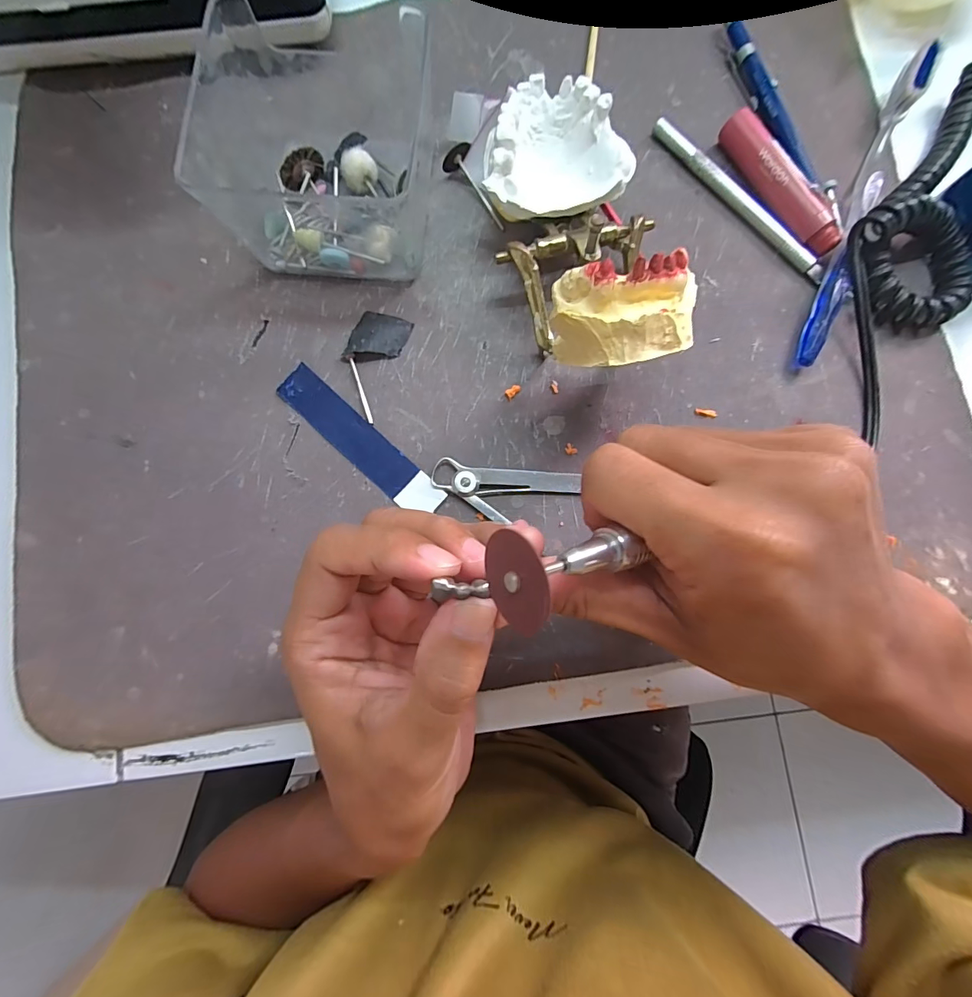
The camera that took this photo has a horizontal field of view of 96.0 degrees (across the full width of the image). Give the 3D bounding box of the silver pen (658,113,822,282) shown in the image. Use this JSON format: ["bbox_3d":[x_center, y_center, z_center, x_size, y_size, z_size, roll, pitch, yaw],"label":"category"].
[{"bbox_3d":[0.136,-0.162,0.237,0.009,0.009,0.120,-43,85,-5],"label":"silver pen"}]

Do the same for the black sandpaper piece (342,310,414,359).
[{"bbox_3d":[-0.056,-0.085,0.229,0.029,0.007,0.026,16,83,2],"label":"black sandpaper piece"}]

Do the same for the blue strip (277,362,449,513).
[{"bbox_3d":[-0.064,-0.028,0.223,0.101,0.004,0.020,42,85,5],"label":"blue strip"}]

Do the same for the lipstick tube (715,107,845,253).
[{"bbox_3d":[0.154,-0.166,0.232,0.014,0.018,0.088,-31,84,-3],"label":"lipstick tube"}]

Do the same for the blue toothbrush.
[{"bbox_3d":[0.198,-0.153,0.228,0.011,0.021,0.184,23,84,3],"label":"blue toothbrush"}]

